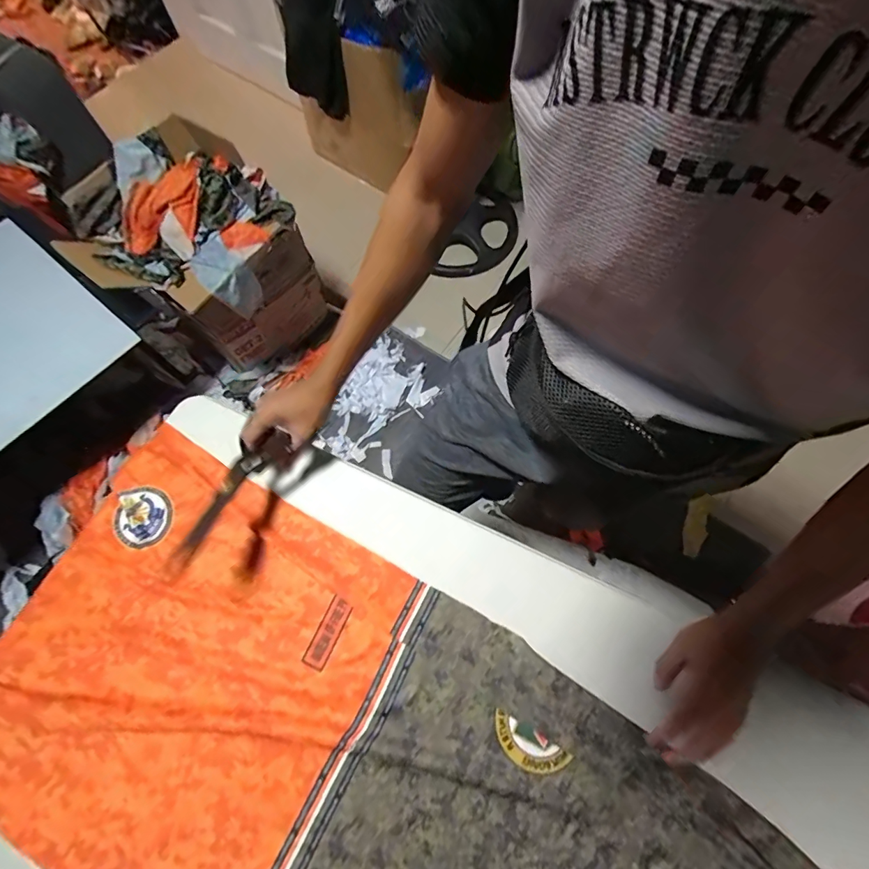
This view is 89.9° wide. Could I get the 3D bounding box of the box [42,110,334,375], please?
[{"bbox_3d":[-0.624,-0.455,1.266,0.431,0.532,0.471,32,73,11],"label":"box"}]

